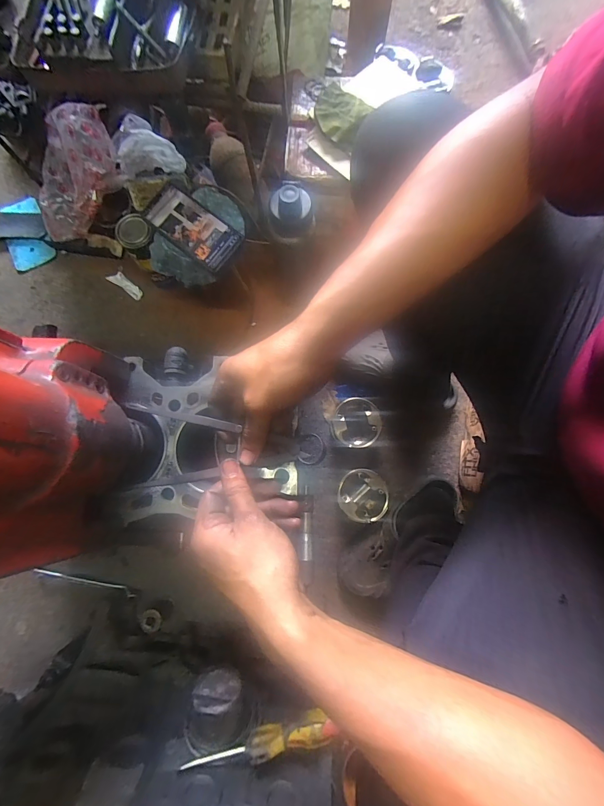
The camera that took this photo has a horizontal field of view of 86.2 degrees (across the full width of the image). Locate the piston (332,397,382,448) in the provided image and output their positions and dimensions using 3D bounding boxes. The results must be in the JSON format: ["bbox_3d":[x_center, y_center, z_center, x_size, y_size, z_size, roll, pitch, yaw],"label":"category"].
[{"bbox_3d":[0.104,0.041,0.633,0.084,0.092,0.085,0,78,1],"label":"piston"}]

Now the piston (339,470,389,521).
[{"bbox_3d":[0.110,0.171,0.612,0.088,0.082,0.092,-9,78,-1],"label":"piston"}]

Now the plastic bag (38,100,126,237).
[{"bbox_3d":[-0.463,-0.451,0.655,0.136,0.088,0.245,31,101,7],"label":"plastic bag"}]

